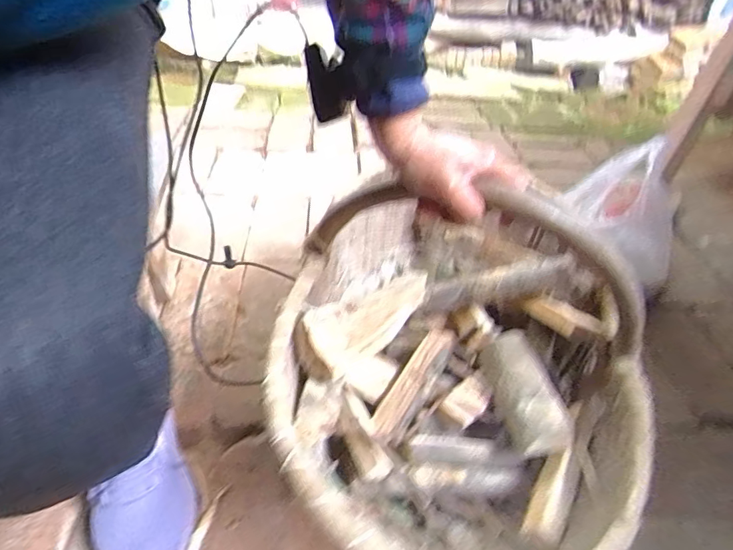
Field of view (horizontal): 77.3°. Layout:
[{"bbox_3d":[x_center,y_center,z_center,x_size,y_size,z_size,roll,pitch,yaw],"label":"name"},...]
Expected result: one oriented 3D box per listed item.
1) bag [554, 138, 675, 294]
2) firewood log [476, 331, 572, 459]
[{"bbox_3d":[0.492,-0.122,0.893,0.075,0.252,0.247,-16,44,-23],"label":"bag"},{"bbox_3d":[0.172,0.128,0.522,0.059,0.060,0.156,0,40,-6],"label":"firewood log"}]

